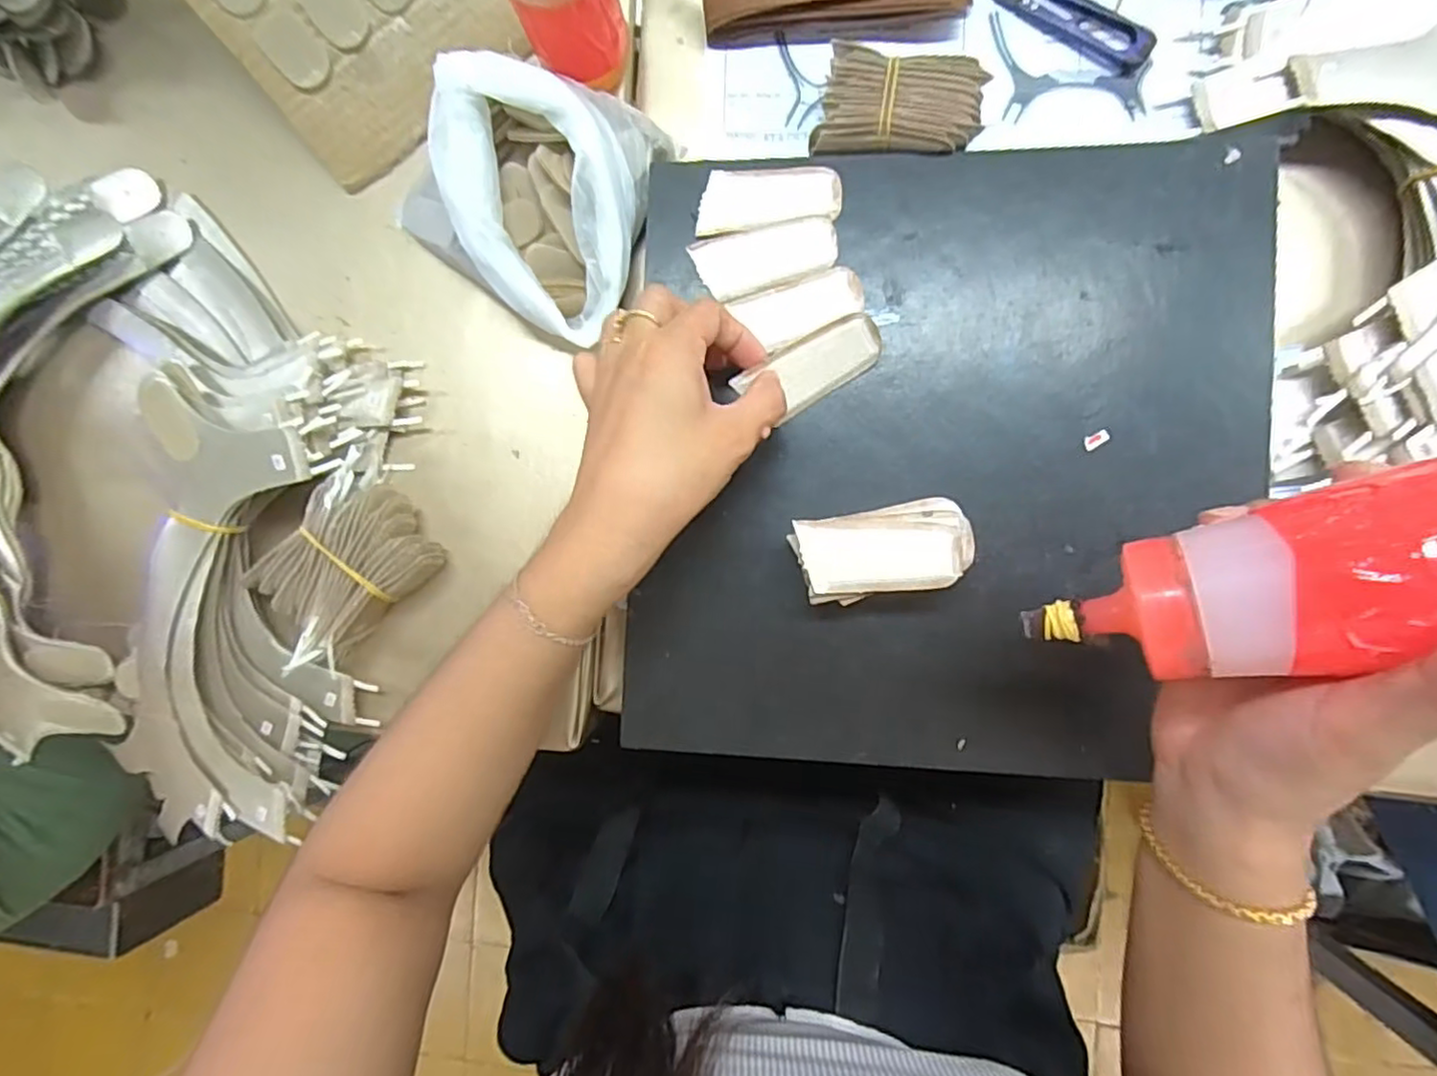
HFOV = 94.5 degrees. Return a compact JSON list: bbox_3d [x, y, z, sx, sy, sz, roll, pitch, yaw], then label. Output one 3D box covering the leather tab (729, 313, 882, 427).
[{"bbox_3d":[0.045,-0.082,0.323,0.071,0.004,0.033,-30,126,6],"label":"leather tab"}]

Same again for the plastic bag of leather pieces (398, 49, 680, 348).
[{"bbox_3d":[-0.094,-0.184,0.341,0.130,0.055,0.117,33,93,6],"label":"plastic bag of leather pieces"}]

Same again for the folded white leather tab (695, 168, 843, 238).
[{"bbox_3d":[0.025,-0.172,0.334,0.071,0.004,0.031,-2,89,6],"label":"folded white leather tab"}]

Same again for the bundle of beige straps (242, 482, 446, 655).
[{"bbox_3d":[-0.199,0.015,0.358,0.090,0.035,0.067,-42,85,4],"label":"bundle of beige straps"}]

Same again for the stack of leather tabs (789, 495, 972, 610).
[{"bbox_3d":[0.076,0.006,0.312,0.076,0.033,0.039,-10,88,6],"label":"stack of leather tabs"}]

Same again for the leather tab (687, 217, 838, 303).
[{"bbox_3d":[0.024,-0.143,0.335,0.070,0.004,0.033,-15,88,6],"label":"leather tab"}]

